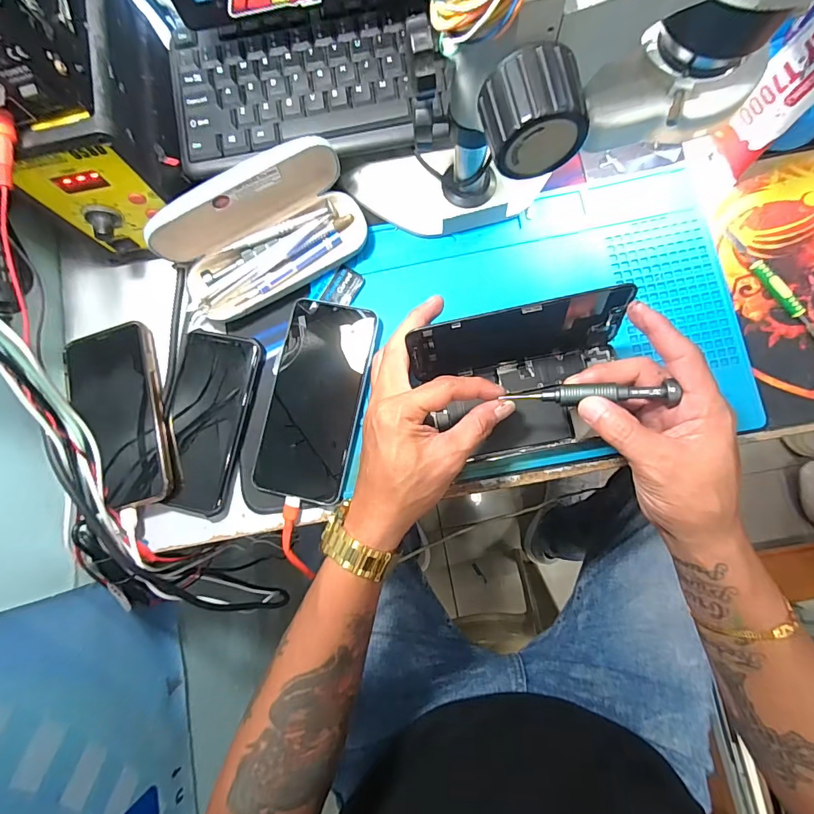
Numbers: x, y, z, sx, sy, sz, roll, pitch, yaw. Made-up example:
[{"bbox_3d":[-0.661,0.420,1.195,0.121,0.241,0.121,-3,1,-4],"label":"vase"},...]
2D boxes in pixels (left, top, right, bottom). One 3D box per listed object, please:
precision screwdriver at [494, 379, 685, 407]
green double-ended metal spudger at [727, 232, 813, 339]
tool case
[{"bbox_3d":[0.122,-0.008,0.293,0.098,0.011,0.013,-2,81,17],"label":"precision screwdriver"},{"bbox_3d":[0.299,-0.095,0.353,0.012,0.007,0.117,-33,80,-1],"label":"green double-ended metal spudger"},{"bbox_3d":[-0.118,-0.141,0.357,0.163,0.081,0.079,-35,80,-1],"label":"tool case"}]

